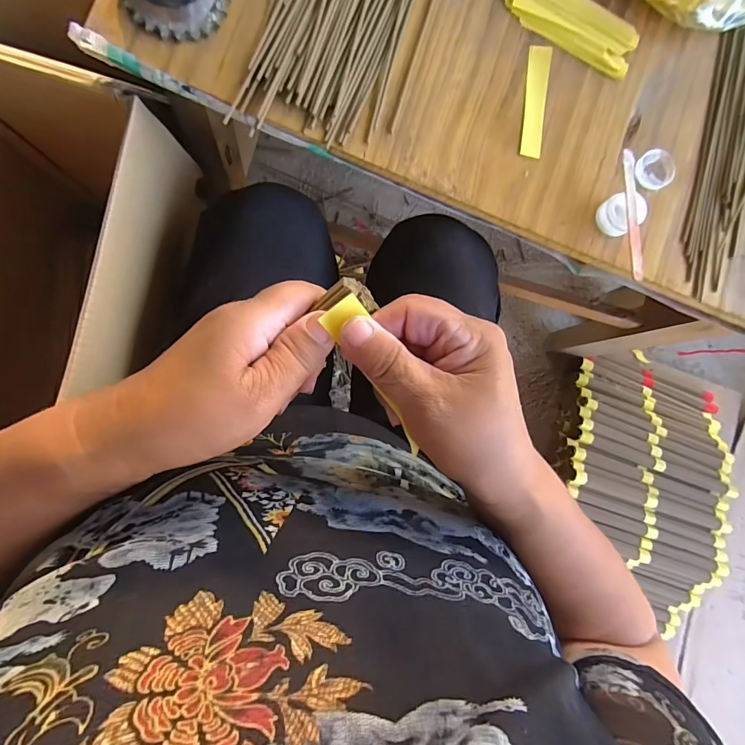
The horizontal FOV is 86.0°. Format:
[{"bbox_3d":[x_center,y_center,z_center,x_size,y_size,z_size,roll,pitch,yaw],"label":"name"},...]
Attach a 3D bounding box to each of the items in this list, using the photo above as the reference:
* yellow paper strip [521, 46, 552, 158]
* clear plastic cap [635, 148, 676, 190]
[{"bbox_3d":[0.163,-0.269,0.395,0.023,0.004,0.111,7,87,-7],"label":"yellow paper strip"},{"bbox_3d":[0.288,-0.207,0.407,0.046,0.008,0.038,-41,93,-7],"label":"clear plastic cap"}]

